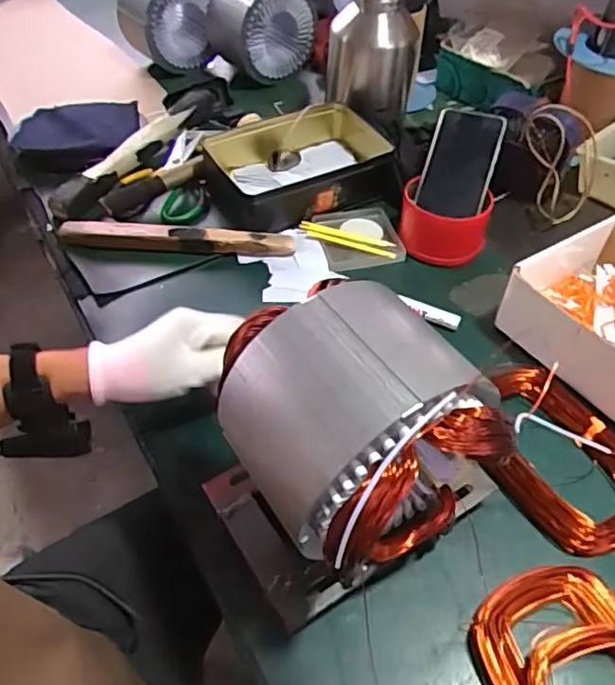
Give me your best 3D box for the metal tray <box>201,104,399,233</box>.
[{"bbox_3d":[-0.005,-0.232,0.780,0.237,0.082,0.173,-20,51,-16],"label":"metal tray"}]

